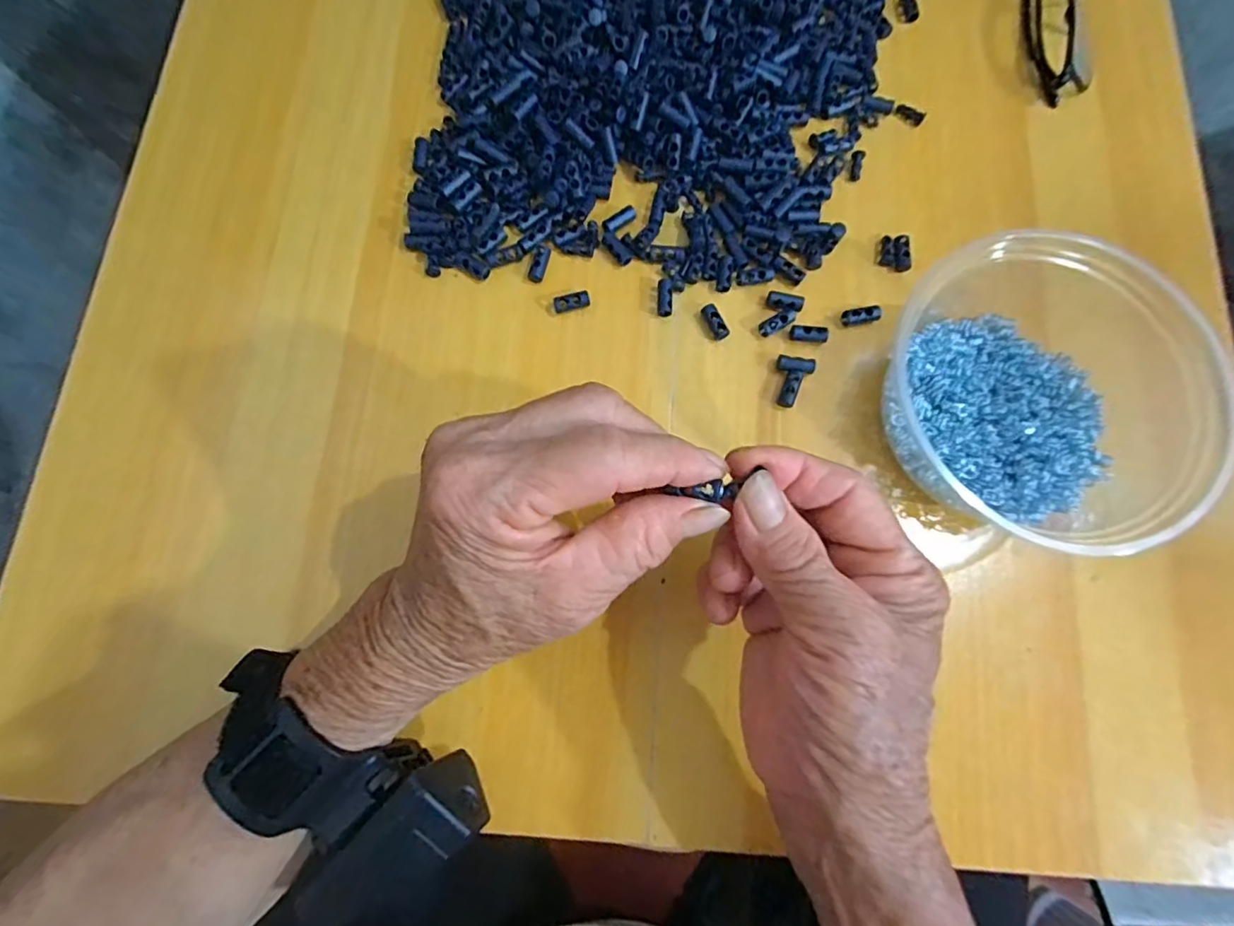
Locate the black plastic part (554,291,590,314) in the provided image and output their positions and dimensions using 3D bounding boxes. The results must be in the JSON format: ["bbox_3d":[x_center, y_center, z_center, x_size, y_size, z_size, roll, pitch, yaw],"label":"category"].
[{"bbox_3d":[-0.023,-0.082,0.283,0.018,0.006,0.008,-10,78,9],"label":"black plastic part"}]

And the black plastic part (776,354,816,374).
[{"bbox_3d":[0.091,-0.049,0.281,0.018,0.007,0.009,10,78,0],"label":"black plastic part"}]

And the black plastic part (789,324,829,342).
[{"bbox_3d":[0.100,-0.067,0.284,0.020,0.004,0.008,4,78,-1],"label":"black plastic part"}]

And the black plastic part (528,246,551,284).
[{"bbox_3d":[-0.040,-0.104,0.288,0.009,0.007,0.019,14,78,1],"label":"black plastic part"}]

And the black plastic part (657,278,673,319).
[{"bbox_3d":[0.025,-0.086,0.286,0.008,0.006,0.020,1,78,-1],"label":"black plastic part"}]

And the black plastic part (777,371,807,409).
[{"bbox_3d":[0.087,-0.037,0.278,0.008,0.008,0.018,21,78,3],"label":"black plastic part"}]

